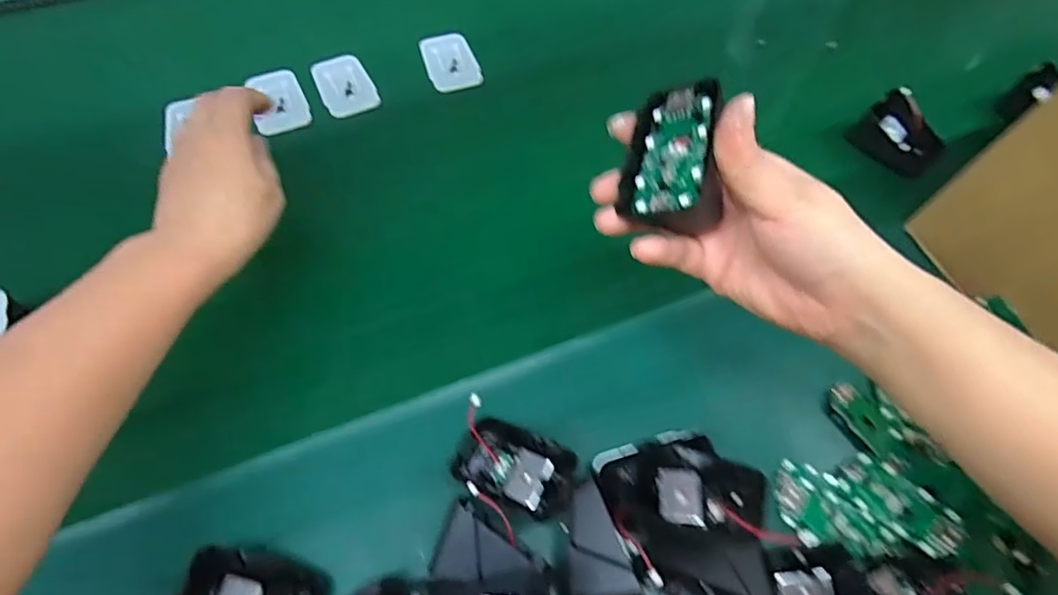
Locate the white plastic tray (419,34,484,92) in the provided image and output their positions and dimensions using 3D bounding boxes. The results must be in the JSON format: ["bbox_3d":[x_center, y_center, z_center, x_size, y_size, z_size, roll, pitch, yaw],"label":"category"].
[{"bbox_3d":[-0.072,-0.218,0.532,0.045,0.008,0.064,-17,64,-11],"label":"white plastic tray"}]

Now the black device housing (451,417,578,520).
[{"bbox_3d":[-0.009,0.098,0.336,0.066,0.022,0.042,26,64,10],"label":"black device housing"}]

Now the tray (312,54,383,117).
[{"bbox_3d":[-0.164,-0.189,0.512,0.046,0.008,0.068,-28,67,-16],"label":"tray"}]

